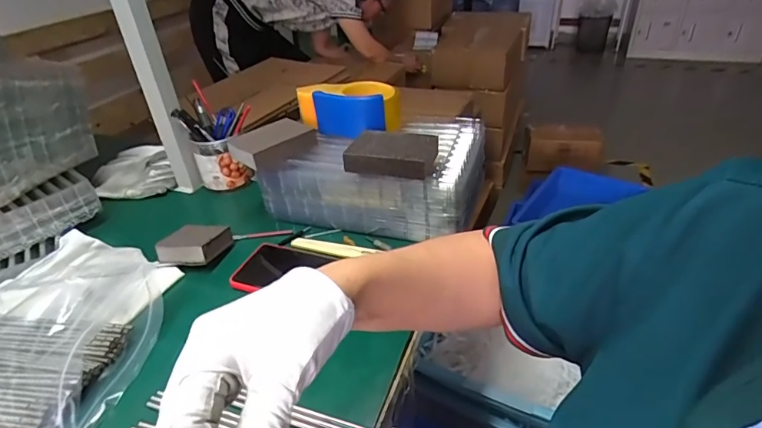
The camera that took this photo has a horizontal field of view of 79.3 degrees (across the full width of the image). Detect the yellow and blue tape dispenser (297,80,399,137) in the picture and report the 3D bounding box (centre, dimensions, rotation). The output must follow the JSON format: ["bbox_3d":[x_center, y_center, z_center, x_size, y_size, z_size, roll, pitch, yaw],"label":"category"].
[{"bbox_3d":[-0.046,-0.153,0.662,0.136,0.060,0.080,14,37,23],"label":"yellow and blue tape dispenser"}]

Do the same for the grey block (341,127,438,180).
[{"bbox_3d":[0.013,-0.074,0.558,0.103,0.032,0.062,8,35,16],"label":"grey block"}]

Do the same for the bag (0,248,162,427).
[{"bbox_3d":[-0.370,0.110,0.500,0.277,0.044,0.258,4,34,10],"label":"bag"}]

